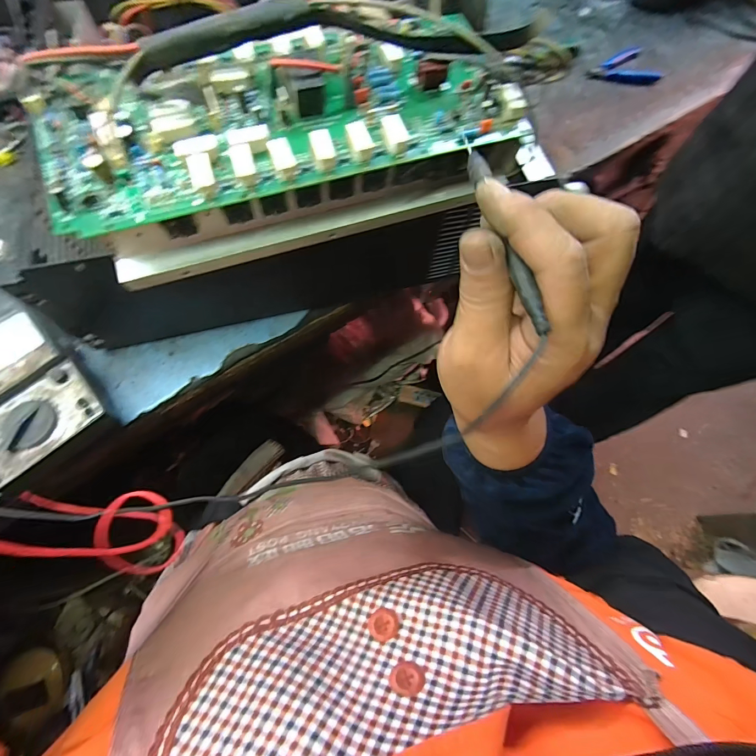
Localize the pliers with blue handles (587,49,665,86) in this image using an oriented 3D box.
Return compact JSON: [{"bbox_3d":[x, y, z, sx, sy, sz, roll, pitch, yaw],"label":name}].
[{"bbox_3d":[0.403,-0.503,0.606,0.108,0.015,0.072,-25,72,-11],"label":"pliers with blue handles"}]

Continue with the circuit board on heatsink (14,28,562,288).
[{"bbox_3d":[-0.050,-0.173,0.264,0.323,0.086,0.120,-16,70,-8],"label":"circuit board on heatsink"}]

